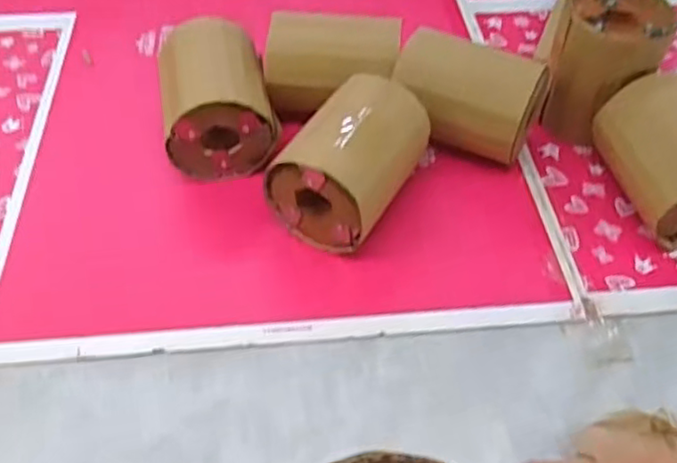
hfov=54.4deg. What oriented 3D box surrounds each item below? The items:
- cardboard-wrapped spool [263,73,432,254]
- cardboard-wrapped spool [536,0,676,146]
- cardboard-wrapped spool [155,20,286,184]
[{"bbox_3d":[0.013,-0.048,0.497,0.085,0.090,0.113,29,55,22],"label":"cardboard-wrapped spool"},{"bbox_3d":[0.218,-0.140,0.559,0.090,0.113,0.086,0,50,-1],"label":"cardboard-wrapped spool"},{"bbox_3d":[-0.100,-0.107,0.545,0.084,0.089,0.111,-9,51,-8],"label":"cardboard-wrapped spool"}]

